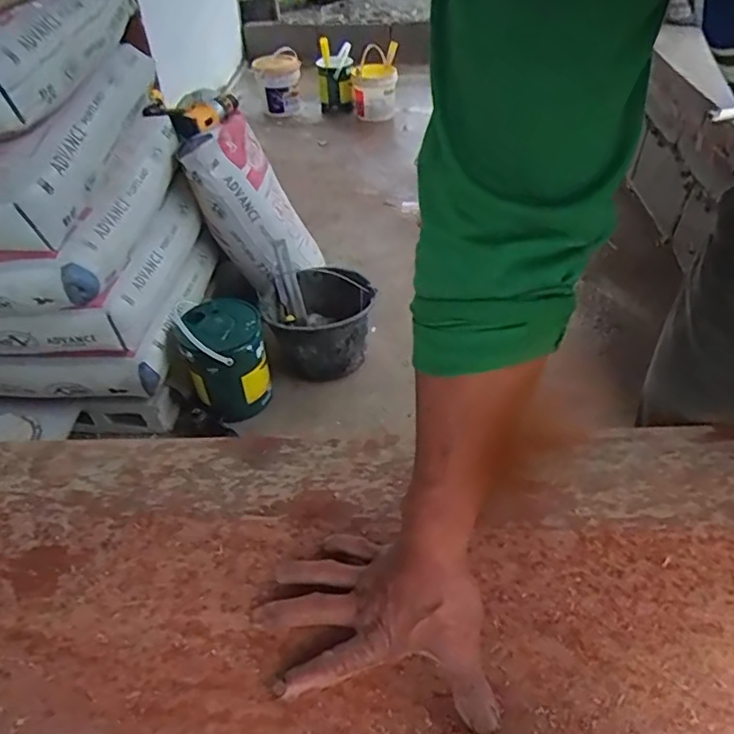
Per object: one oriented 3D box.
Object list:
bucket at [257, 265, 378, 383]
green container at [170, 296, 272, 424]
[{"bbox_3d":[-0.110,-0.107,1.436,0.252,0.208,0.252,-3,46,3],"label":"bucket"},{"bbox_3d":[-0.299,-0.020,1.274,0.170,0.211,0.191,-24,49,-16],"label":"green container"}]

